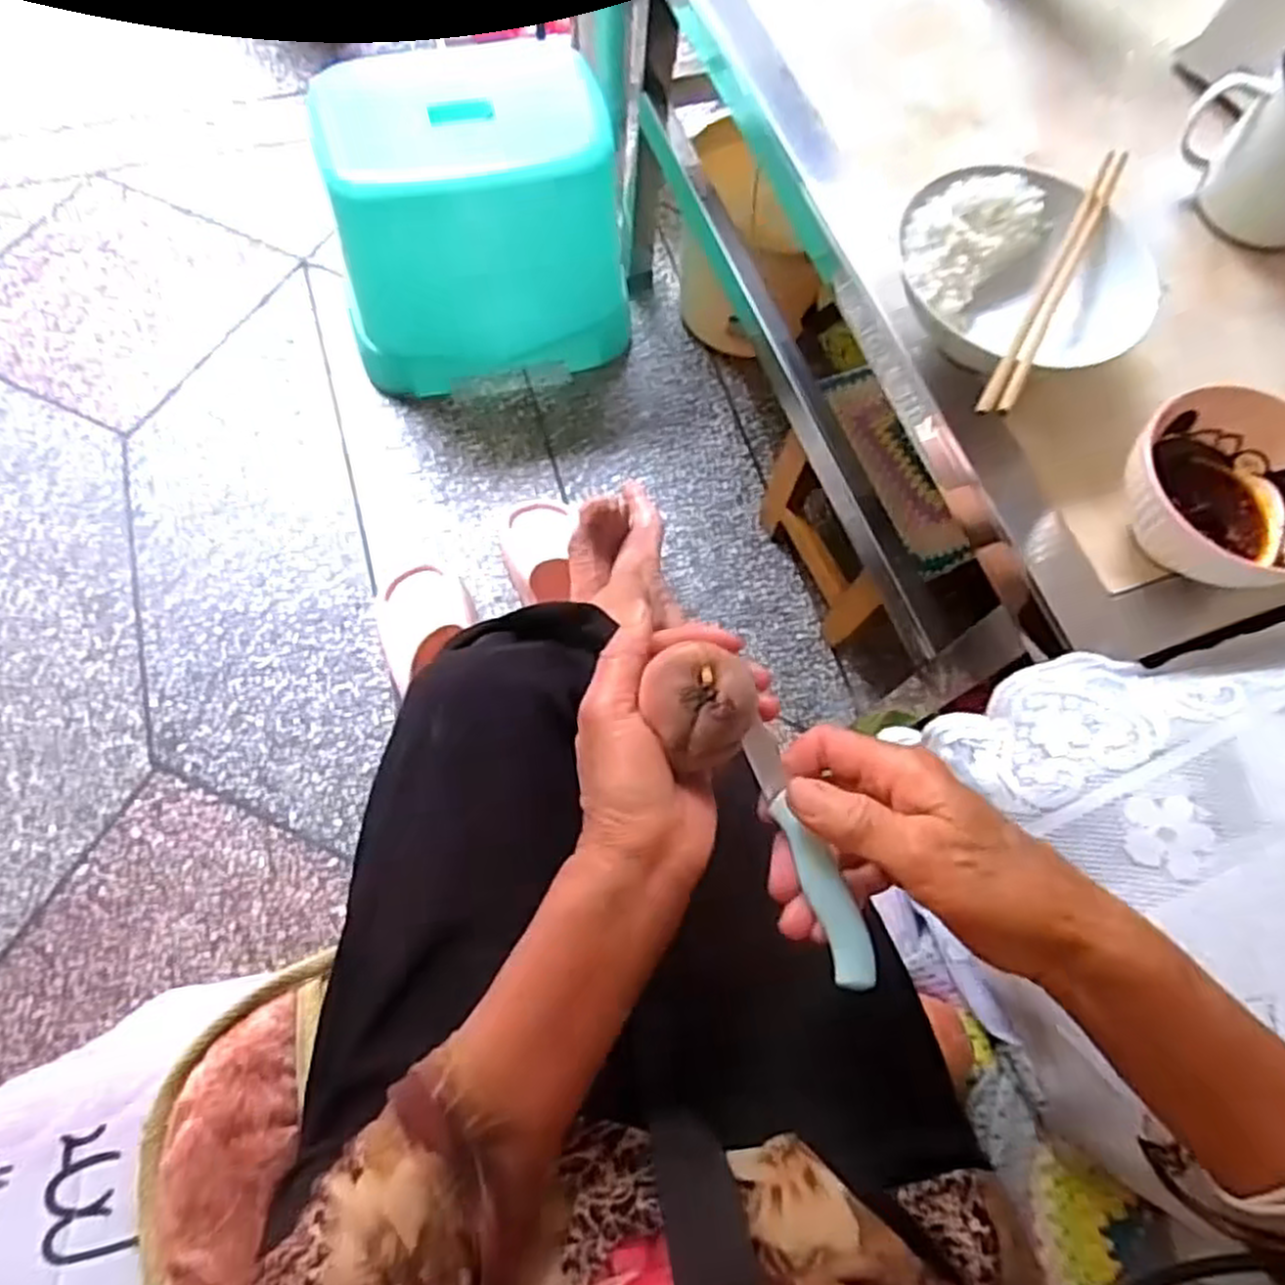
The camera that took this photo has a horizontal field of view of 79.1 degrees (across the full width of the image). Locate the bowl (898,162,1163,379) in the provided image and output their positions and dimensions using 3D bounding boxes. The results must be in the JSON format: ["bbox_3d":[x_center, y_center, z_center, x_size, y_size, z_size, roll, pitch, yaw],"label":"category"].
[{"bbox_3d":[0.226,-0.219,0.485,0.151,0.064,0.133,22,68,2],"label":"bowl"}]

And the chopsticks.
[{"bbox_3d":[0.235,-0.205,0.441,0.014,0.012,0.212,30,70,6],"label":"chopsticks"}]

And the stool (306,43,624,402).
[{"bbox_3d":[-0.200,-0.520,0.984,0.356,0.306,0.230,-11,71,-9],"label":"stool"}]

